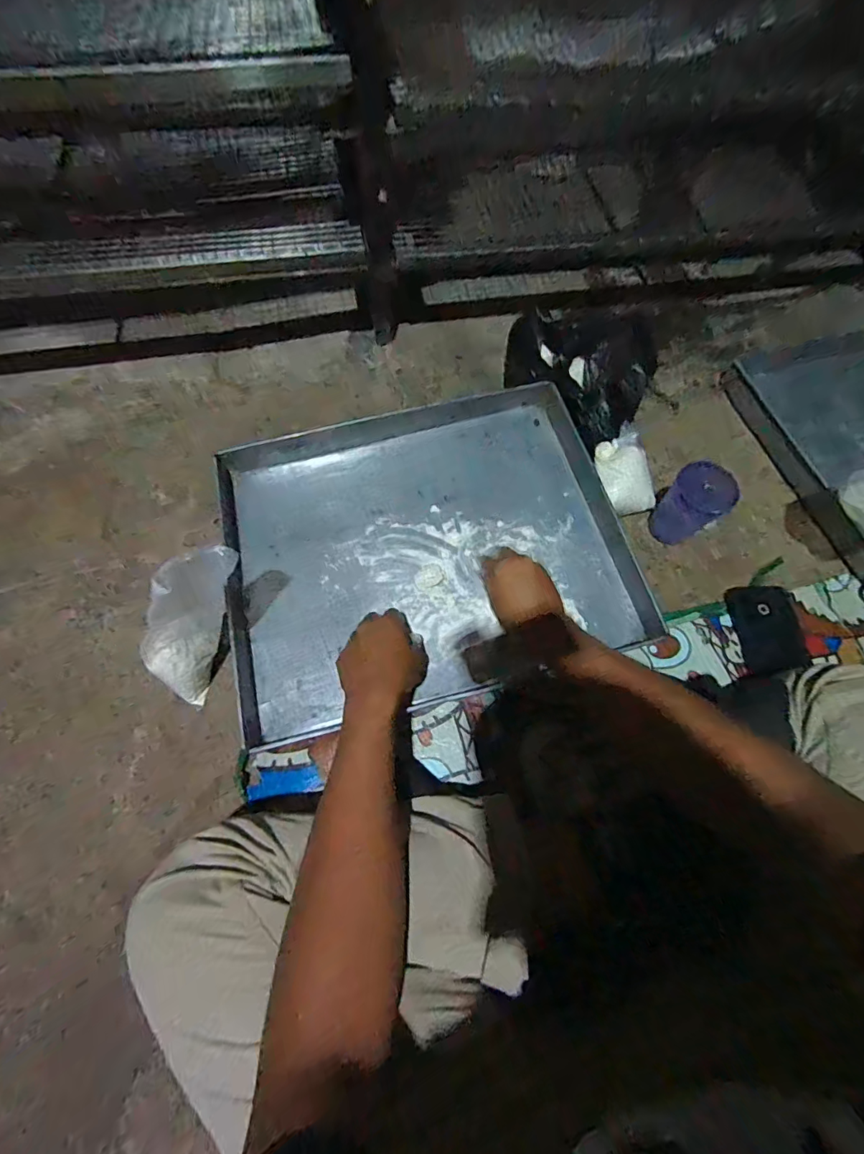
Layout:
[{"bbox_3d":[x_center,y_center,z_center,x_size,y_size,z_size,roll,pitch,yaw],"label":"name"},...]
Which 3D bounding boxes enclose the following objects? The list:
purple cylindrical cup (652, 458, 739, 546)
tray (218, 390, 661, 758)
[{"bbox_3d":[0.347,-0.094,0.626,0.073,0.104,0.071,0,69,0],"label":"purple cylindrical cup"},{"bbox_3d":[-0.014,-0.055,0.633,0.518,0.037,0.421,-13,69,-5],"label":"tray"}]

